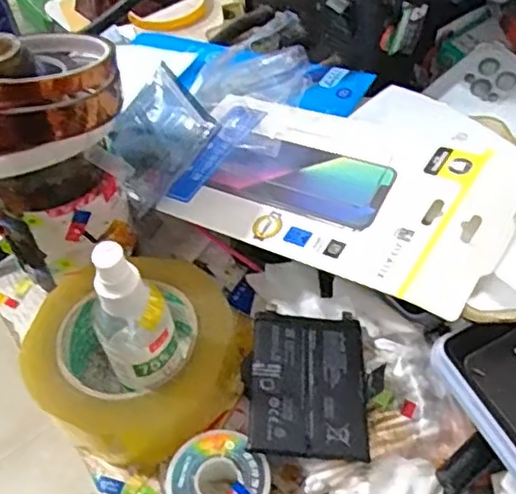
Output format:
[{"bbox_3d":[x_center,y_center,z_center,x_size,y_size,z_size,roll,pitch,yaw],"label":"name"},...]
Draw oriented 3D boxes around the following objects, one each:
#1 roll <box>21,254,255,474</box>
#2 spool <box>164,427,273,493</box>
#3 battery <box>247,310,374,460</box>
[{"bbox_3d":[-0.070,0.067,0.398,0.131,0.057,0.114,-6,51,1],"label":"roll"},{"bbox_3d":[-0.021,0.130,0.355,0.052,0.033,0.052,-3,51,3],"label":"spool"},{"bbox_3d":[0.029,0.075,0.374,0.064,0.005,0.088,5,49,-2],"label":"battery"}]

